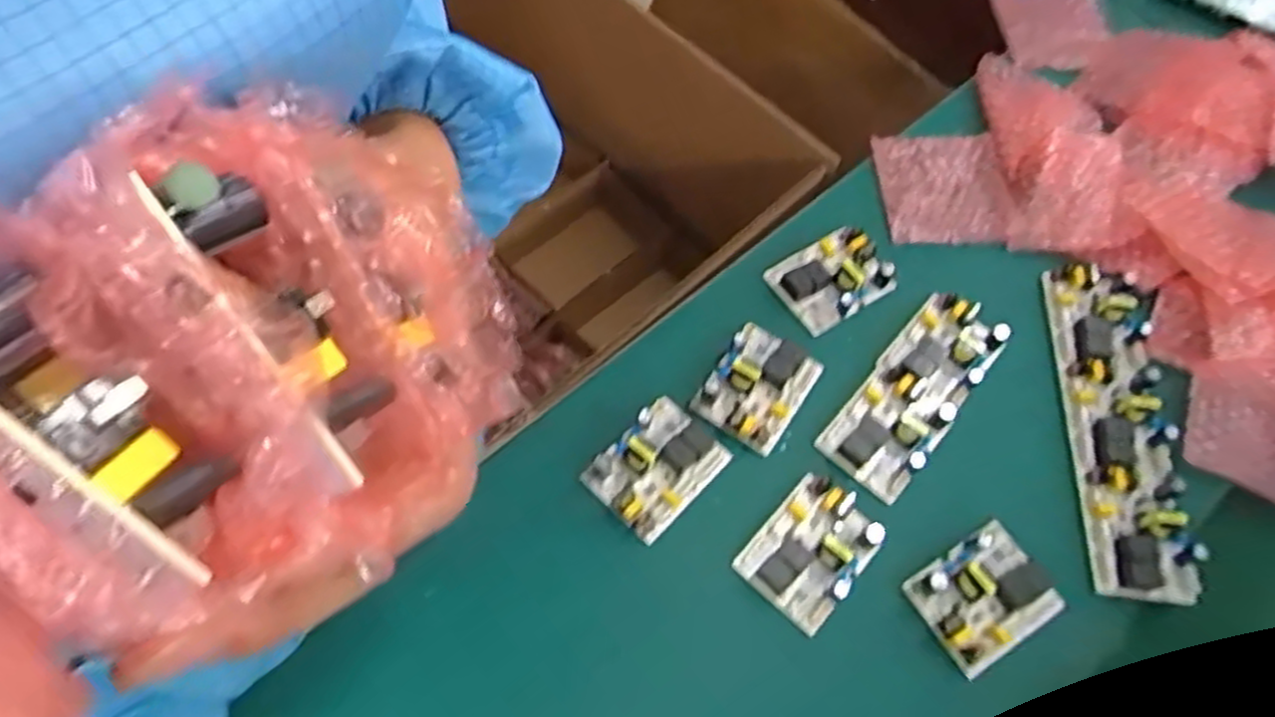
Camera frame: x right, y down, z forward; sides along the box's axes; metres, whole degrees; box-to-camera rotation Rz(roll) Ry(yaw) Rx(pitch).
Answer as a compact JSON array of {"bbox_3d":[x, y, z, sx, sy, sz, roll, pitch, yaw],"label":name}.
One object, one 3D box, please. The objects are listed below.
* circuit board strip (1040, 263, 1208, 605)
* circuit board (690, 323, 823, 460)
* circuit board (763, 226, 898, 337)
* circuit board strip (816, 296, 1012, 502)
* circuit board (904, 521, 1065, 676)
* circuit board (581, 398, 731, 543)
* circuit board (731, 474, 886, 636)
[{"bbox_3d":[0.332,0.038,0.527,0.064,0.017,0.241,9,62,-2],"label":"circuit board strip"},{"bbox_3d":[0.084,0.015,0.529,0.062,0.028,0.083,34,64,11],"label":"circuit board"},{"bbox_3d":[0.146,-0.063,0.575,0.083,0.018,0.063,-29,69,-20],"label":"circuit board"},{"bbox_3d":[0.195,0.017,0.537,0.062,0.022,0.163,39,65,13],"label":"circuit board strip"},{"bbox_3d":[0.215,0.142,0.468,0.081,0.020,0.062,-28,69,-19],"label":"circuit board"},{"bbox_3d":[0.013,0.067,0.495,0.061,0.028,0.083,42,66,15],"label":"circuit board"},{"bbox_3d":[0.109,0.117,0.477,0.062,0.025,0.082,41,65,14],"label":"circuit board"}]

